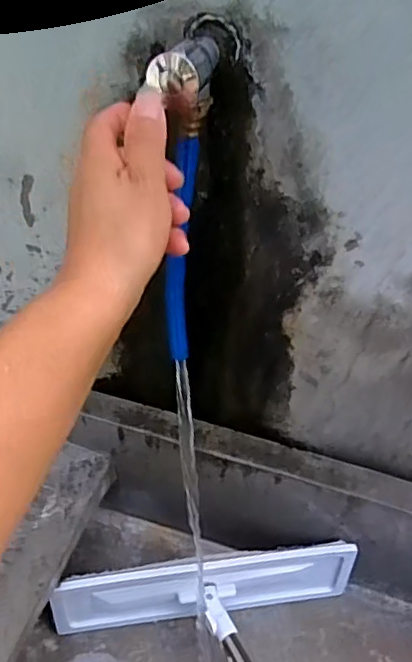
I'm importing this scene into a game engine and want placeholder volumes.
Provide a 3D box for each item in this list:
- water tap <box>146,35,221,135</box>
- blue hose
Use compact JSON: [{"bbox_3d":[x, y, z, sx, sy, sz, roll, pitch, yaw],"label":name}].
[{"bbox_3d":[-0.013,-0.149,0.369,0.029,0.063,0.064,11,46,5],"label":"water tap"},{"bbox_3d":[-0.020,-0.054,0.461,0.021,0.186,0.035,0,46,-6],"label":"blue hose"}]

